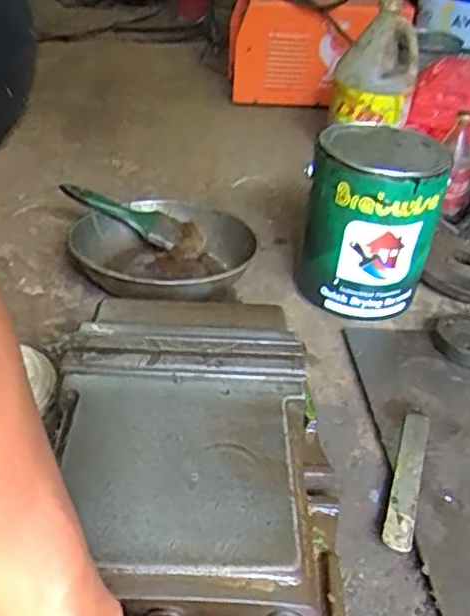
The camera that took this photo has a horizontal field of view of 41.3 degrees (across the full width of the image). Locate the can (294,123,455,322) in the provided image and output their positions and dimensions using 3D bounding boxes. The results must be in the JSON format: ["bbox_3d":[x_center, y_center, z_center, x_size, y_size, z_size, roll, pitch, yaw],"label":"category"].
[{"bbox_3d":[0.175,-0.113,0.810,0.154,0.205,0.154,2,34,-2],"label":"can"}]

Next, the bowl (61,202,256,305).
[{"bbox_3d":[-0.091,-0.071,0.836,0.235,0.076,0.247,-3,35,-11],"label":"bowl"}]

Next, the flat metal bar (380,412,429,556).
[{"bbox_3d":[0.168,0.158,0.603,0.026,0.013,0.176,14,36,15],"label":"flat metal bar"}]

